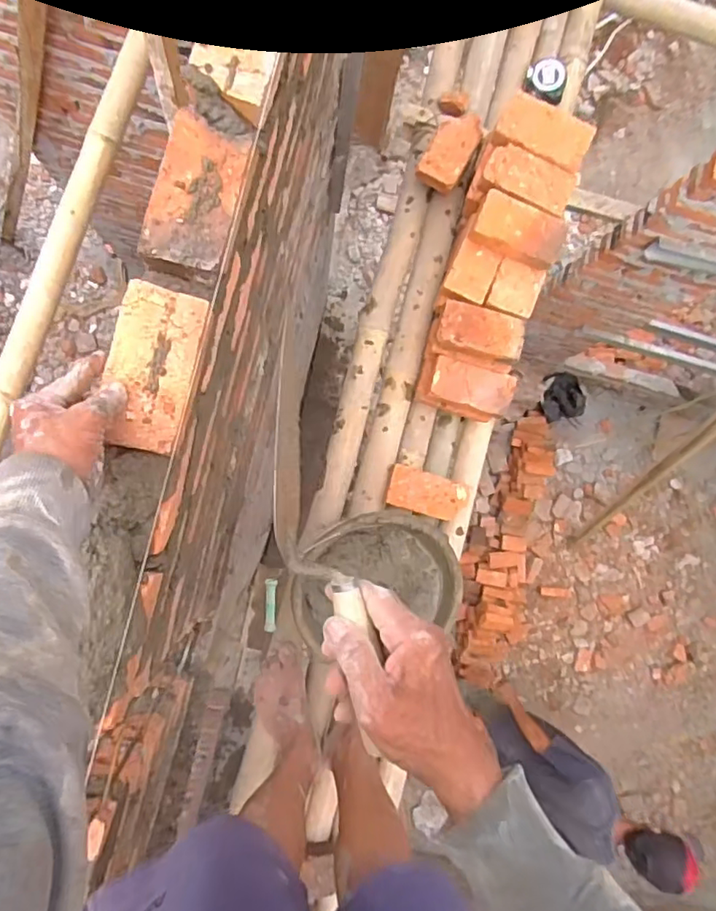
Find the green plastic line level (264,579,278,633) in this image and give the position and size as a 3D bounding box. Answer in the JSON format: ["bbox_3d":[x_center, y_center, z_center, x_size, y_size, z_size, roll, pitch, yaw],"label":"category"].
[{"bbox_3d":[-0.136,0.235,0.885,0.018,0.017,0.081,0,87,-5],"label":"green plastic line level"}]

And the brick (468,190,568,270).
[{"bbox_3d":[0.286,-0.402,1.011,0.159,0.041,0.088,16,103,-8],"label":"brick"}]

